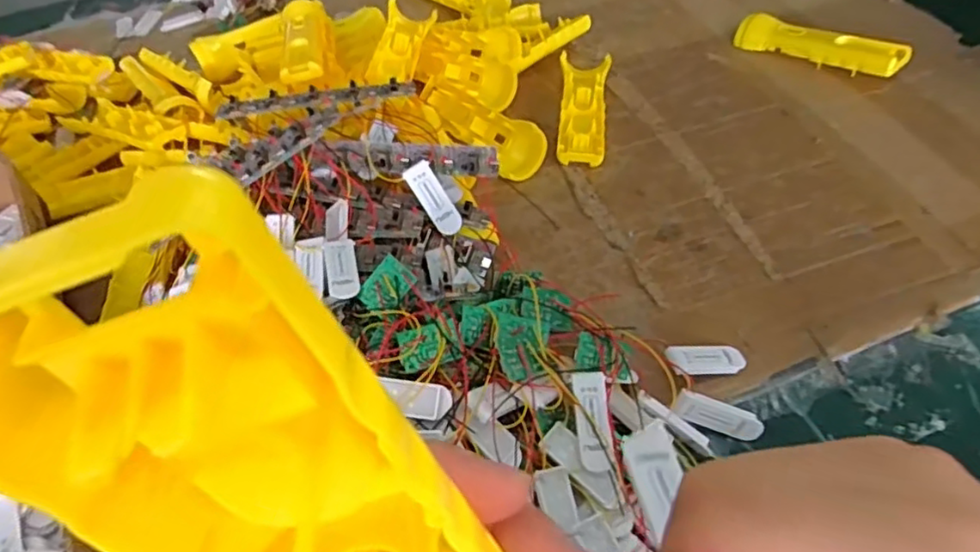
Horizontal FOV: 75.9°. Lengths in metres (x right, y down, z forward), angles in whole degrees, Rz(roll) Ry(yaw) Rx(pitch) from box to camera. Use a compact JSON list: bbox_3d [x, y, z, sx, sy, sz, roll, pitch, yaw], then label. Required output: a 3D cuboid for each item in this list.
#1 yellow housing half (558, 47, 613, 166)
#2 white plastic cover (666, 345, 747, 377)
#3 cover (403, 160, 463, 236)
[{"bbox_3d":[0.091,-0.164,0.616,0.047,0.023,0.153,3,51,10],"label":"yellow housing half"},{"bbox_3d":[0.148,0.057,0.428,0.058,0.007,0.022,1,47,-17],"label":"white plastic cover"},{"bbox_3d":[-0.041,-0.057,0.469,0.021,0.004,0.057,-34,96,-3],"label":"cover"}]

